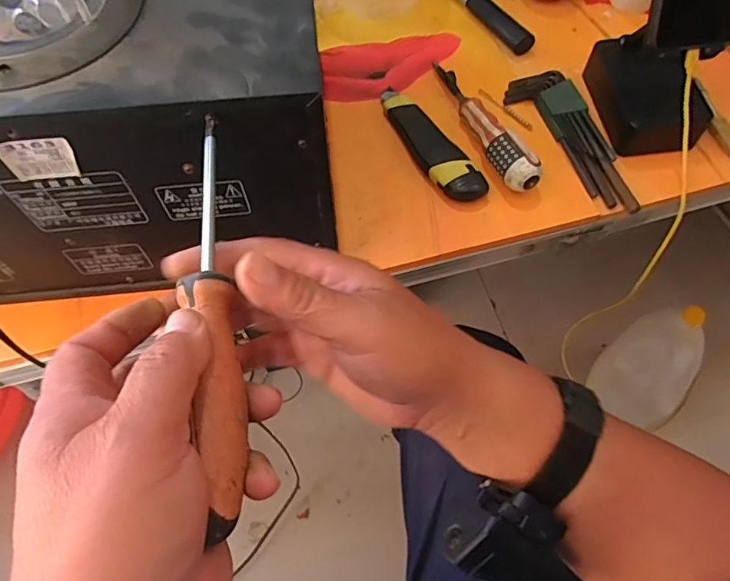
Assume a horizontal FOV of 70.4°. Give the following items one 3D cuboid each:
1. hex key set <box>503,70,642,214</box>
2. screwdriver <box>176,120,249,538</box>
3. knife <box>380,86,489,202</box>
[{"bbox_3d":[0.201,-0.149,0.494,0.058,0.021,0.183,-20,63,-8],"label":"hex key set"},{"bbox_3d":[-0.071,-0.001,0.234,0.020,0.019,0.203,-11,62,-4],"label":"screwdriver"},{"bbox_3d":[0.060,-0.145,0.498,0.039,0.021,0.162,-24,64,-10],"label":"knife"}]

